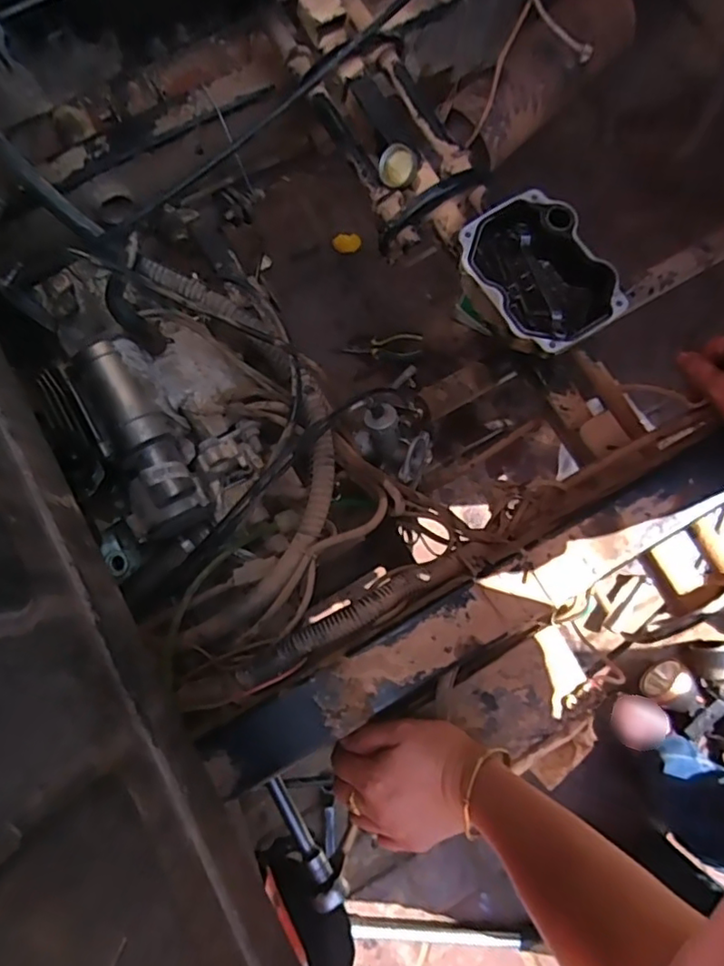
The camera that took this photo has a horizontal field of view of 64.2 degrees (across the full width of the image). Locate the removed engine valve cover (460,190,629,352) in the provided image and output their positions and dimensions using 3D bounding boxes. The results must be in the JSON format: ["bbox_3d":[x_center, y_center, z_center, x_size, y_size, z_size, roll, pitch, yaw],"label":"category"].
[{"bbox_3d":[0.172,-0.201,0.568,0.125,0.050,0.157,-36,79,-6],"label":"removed engine valve cover"}]

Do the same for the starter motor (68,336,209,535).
[{"bbox_3d":[-0.197,-0.039,0.522,0.072,0.064,0.181,-22,94,-3],"label":"starter motor"}]

